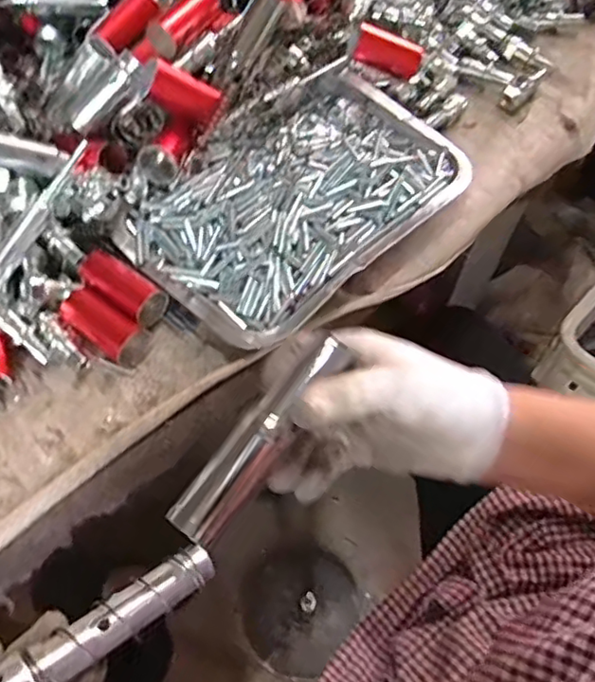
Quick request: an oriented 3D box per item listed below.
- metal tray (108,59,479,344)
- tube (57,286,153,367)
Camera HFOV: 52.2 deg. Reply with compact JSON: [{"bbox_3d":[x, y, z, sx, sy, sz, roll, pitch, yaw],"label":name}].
[{"bbox_3d":[0.005,-0.113,0.476,0.165,0.037,0.257,39,66,20],"label":"metal tray"},{"bbox_3d":[-0.139,-0.010,0.435,0.068,0.022,0.029,32,64,17],"label":"tube"}]

